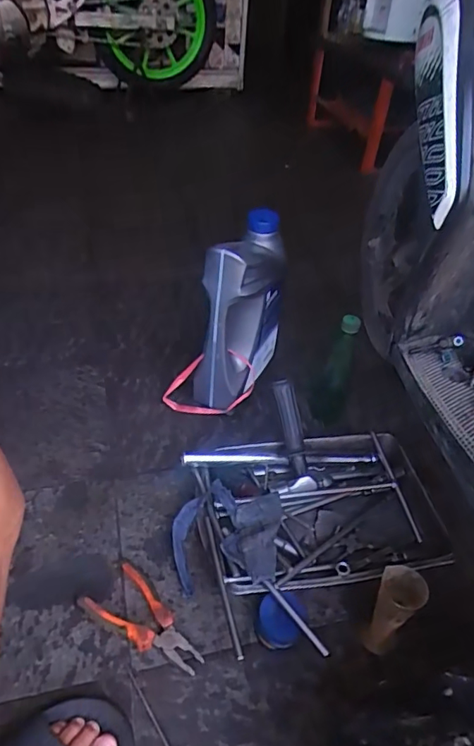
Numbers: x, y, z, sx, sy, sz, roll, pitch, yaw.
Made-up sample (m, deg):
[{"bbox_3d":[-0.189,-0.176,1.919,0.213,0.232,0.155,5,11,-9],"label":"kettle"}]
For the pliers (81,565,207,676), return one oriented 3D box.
[{"bbox_3d":[-0.116,0.311,0.656,0.169,0.026,0.068,25,46,21],"label":"pliers"}]

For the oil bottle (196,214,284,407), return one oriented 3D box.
[{"bbox_3d":[0.005,-0.094,0.912,0.112,0.314,0.183,13,41,11],"label":"oil bottle"}]

